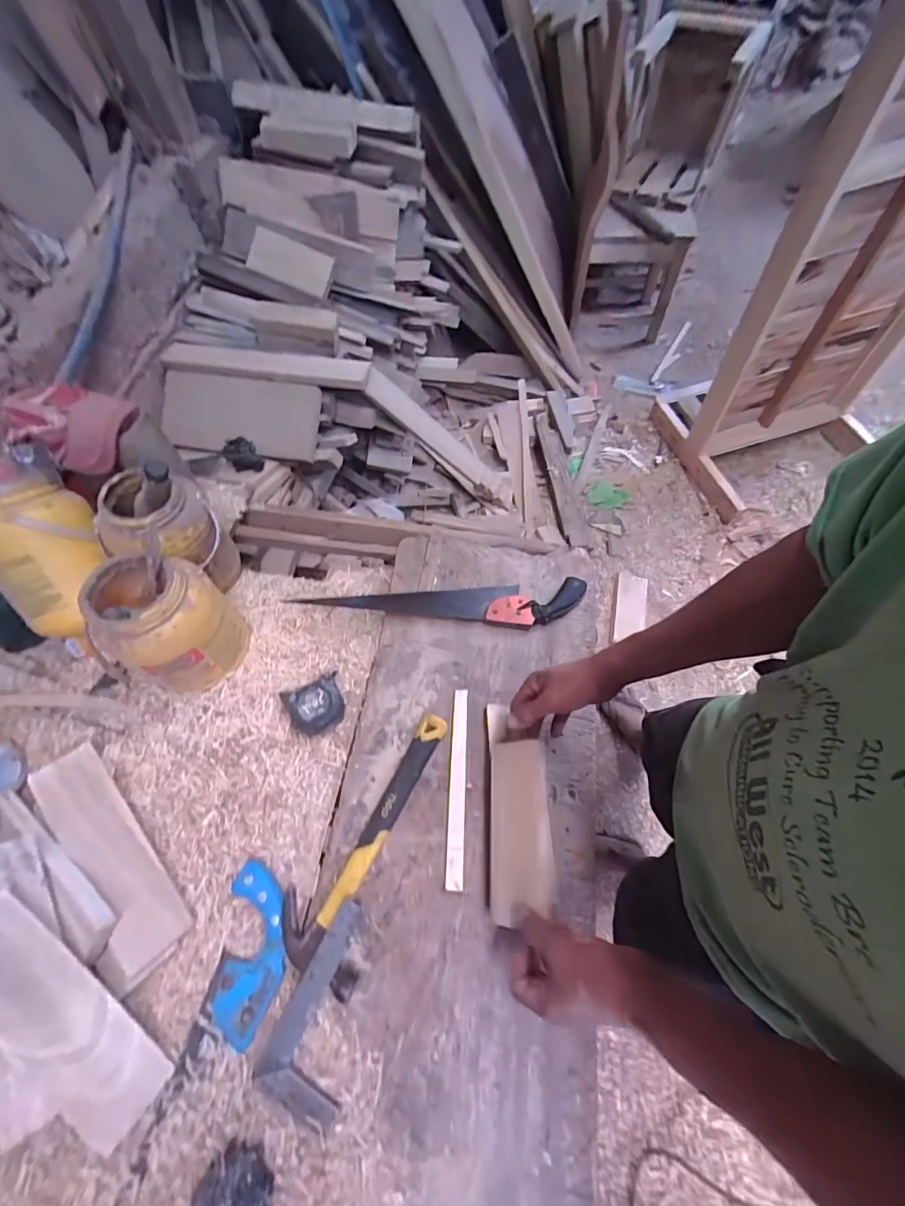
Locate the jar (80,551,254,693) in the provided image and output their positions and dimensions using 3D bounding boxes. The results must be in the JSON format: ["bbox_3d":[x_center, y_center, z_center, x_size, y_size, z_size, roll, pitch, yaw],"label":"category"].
[{"bbox_3d":[-0.416,0.024,0.662,0.148,0.216,0.168,-40,65,-19],"label":"jar"}]

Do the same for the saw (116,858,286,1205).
[{"bbox_3d":[-0.259,0.473,0.509,0.096,0.022,0.292,5,62,10],"label":"saw"}]

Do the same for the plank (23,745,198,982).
[{"bbox_3d":[-0.433,0.311,0.561,0.273,0.015,0.078,47,48,13],"label":"plank"}]

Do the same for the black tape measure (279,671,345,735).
[{"bbox_3d":[-0.212,0.158,0.691,0.082,0.035,0.085,-30,61,-10],"label":"black tape measure"}]

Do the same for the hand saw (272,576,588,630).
[{"bbox_3d":[-0.016,0.006,0.755,0.478,0.026,0.082,-6,60,4],"label":"hand saw"}]

